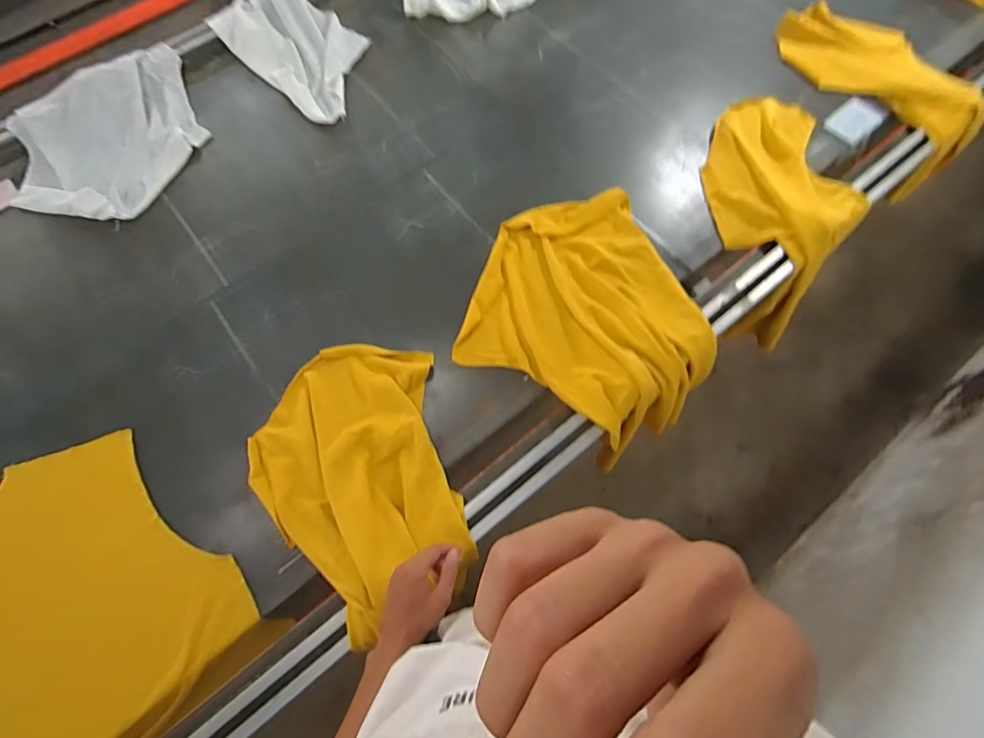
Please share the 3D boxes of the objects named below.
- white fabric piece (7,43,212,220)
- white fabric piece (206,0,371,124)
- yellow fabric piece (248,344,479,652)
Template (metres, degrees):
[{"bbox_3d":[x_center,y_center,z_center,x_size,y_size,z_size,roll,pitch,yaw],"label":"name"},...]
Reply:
[{"bbox_3d":[-0.821,-0.513,0.999,0.374,0.035,0.462,-12,70,-3],"label":"white fabric piece"},{"bbox_3d":[-0.436,-0.752,1.085,0.425,0.049,0.250,43,77,15],"label":"white fabric piece"},{"bbox_3d":[-0.220,0.178,0.764,0.309,0.032,0.440,-14,70,-3],"label":"yellow fabric piece"}]

